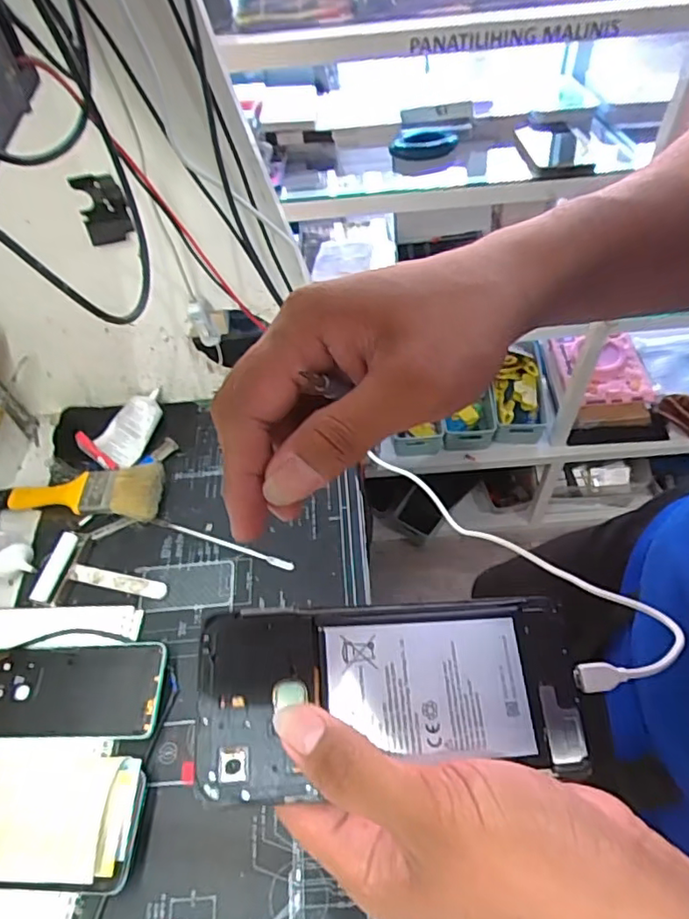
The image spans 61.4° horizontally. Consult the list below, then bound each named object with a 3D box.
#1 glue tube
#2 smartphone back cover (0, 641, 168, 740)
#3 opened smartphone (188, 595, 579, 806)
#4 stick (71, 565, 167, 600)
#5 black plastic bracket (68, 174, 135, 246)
[{"bbox_3d":[-0.244,-0.039,0.642,0.057,0.034,0.105,17,58,16],"label":"glue tube"},{"bbox_3d":[-0.233,0.197,0.492,0.157,0.010,0.076,-4,51,4],"label":"smartphone back cover"},{"bbox_3d":[0.021,0.095,0.240,0.157,0.012,0.068,-1,54,-9],"label":"opened smartphone"},{"bbox_3d":[-0.214,0.116,0.551,0.093,0.005,0.016,12,83,3],"label":"stick"},{"bbox_3d":[-0.201,-0.208,0.484,0.038,0.057,0.008,-2,55,4],"label":"black plastic bracket"}]

